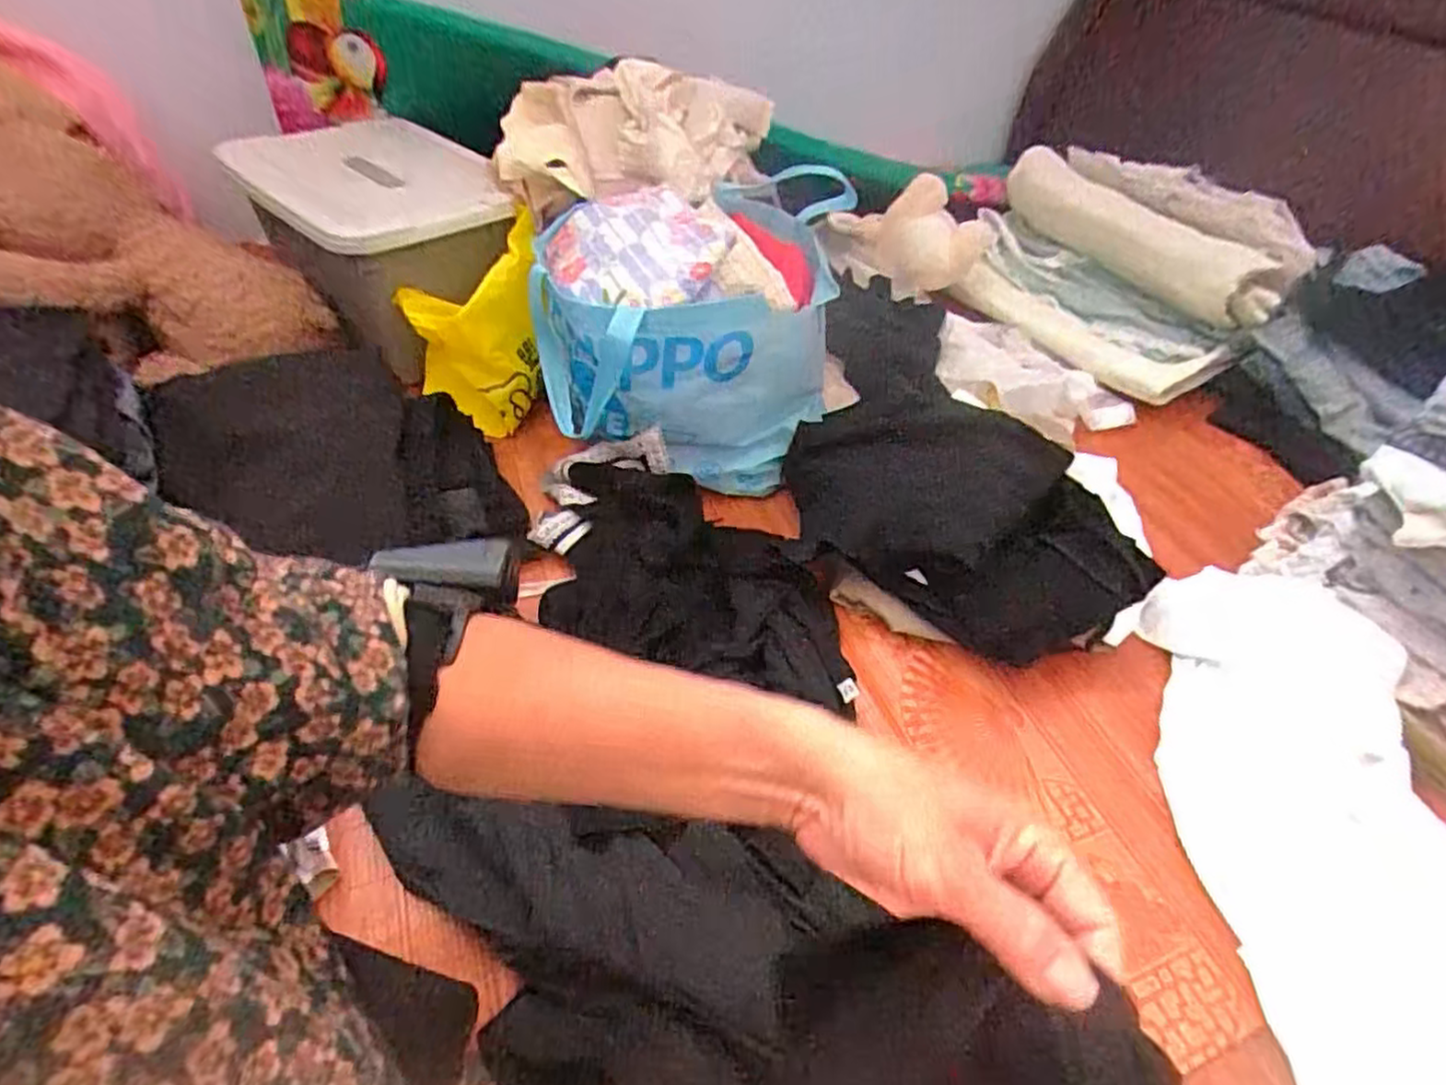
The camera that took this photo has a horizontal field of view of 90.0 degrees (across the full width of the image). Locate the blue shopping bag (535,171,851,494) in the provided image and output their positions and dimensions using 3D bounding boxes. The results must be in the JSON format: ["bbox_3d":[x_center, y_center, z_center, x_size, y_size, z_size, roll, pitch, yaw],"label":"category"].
[{"bbox_3d":[-0.034,-0.244,0.771,0.293,0.220,0.280,8,48,0],"label":"blue shopping bag"}]

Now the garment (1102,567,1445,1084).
[{"bbox_3d":[0.493,0.225,0.566,0.258,0.054,0.478,-3,57,11],"label":"garment"}]

